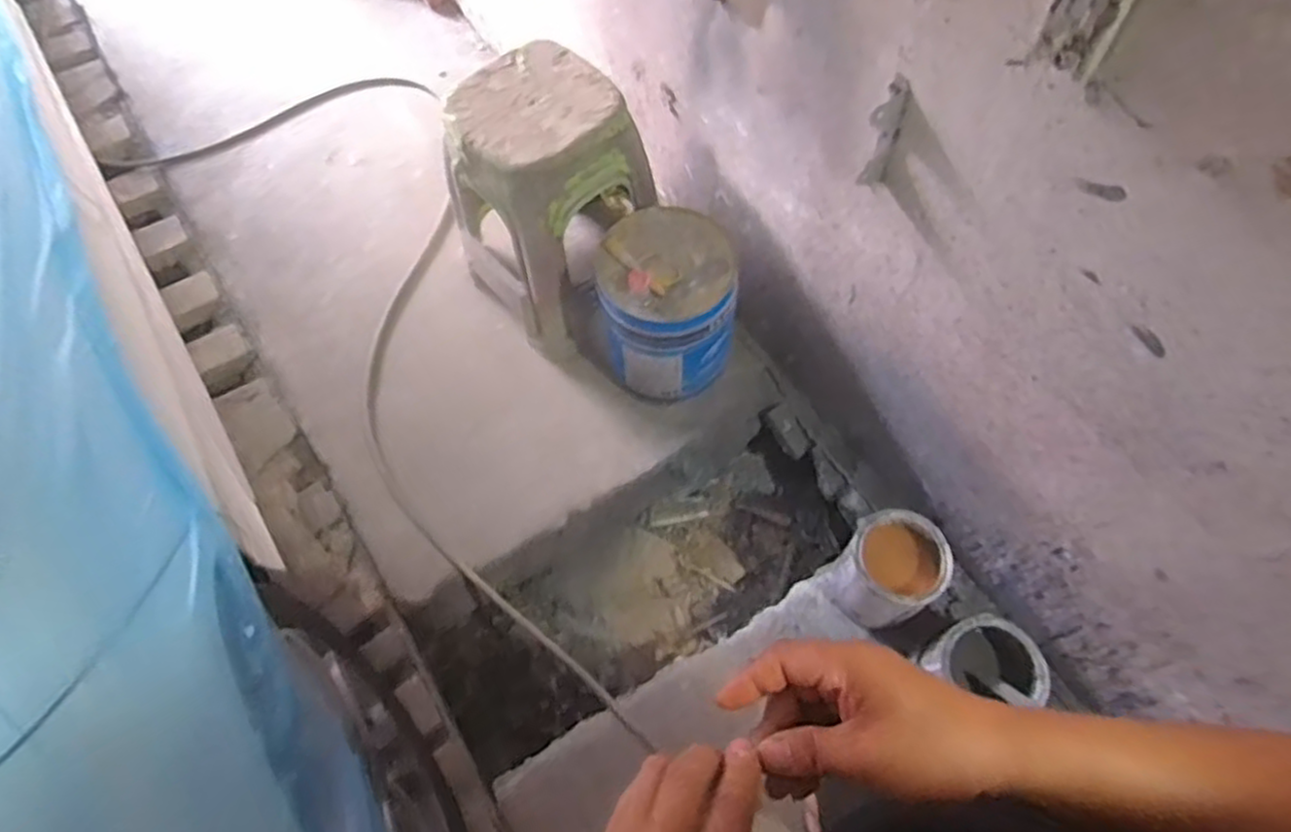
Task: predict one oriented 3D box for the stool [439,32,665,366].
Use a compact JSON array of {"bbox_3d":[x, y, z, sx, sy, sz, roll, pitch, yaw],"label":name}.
[{"bbox_3d":[-0.199,-0.432,1.486,0.321,0.451,0.315,-42,70,-18],"label":"stool"}]

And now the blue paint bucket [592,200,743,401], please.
[{"bbox_3d":[0.040,-0.222,1.443,0.253,0.301,0.258,0,63,1],"label":"blue paint bucket"}]

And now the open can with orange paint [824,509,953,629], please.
[{"bbox_3d":[0.432,0.271,1.305,0.158,0.181,0.162,0,63,1],"label":"open can with orange paint"}]

